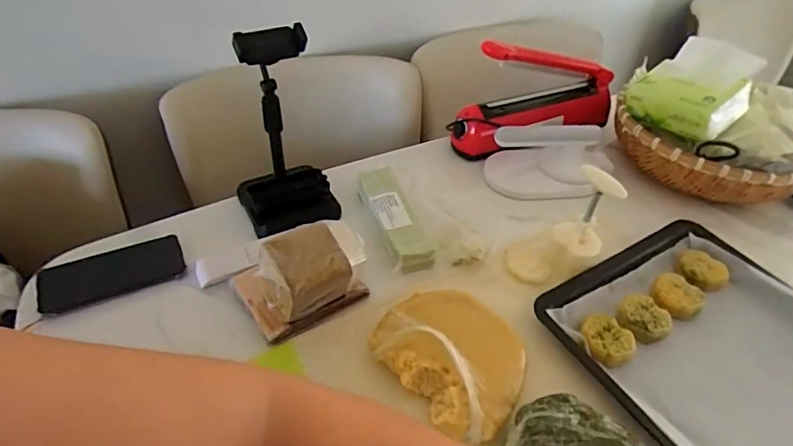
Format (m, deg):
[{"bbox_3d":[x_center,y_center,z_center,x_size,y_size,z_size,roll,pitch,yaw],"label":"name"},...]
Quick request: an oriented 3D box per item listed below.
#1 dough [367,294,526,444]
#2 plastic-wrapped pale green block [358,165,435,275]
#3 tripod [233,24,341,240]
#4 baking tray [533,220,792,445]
[{"bbox_3d":[0.062,0.135,0.532,0.131,0.036,0.167,-27,51,-28],"label":"dough"},{"bbox_3d":[-0.007,-0.009,0.693,0.058,0.034,0.179,-14,46,-18],"label":"plastic-wrapped pale green block"},{"bbox_3d":[-0.151,-0.113,0.648,0.121,0.257,0.080,-16,47,-19],"label":"tripod"},{"bbox_3d":[0.393,0.168,0.549,0.301,0.037,0.385,-22,49,-24],"label":"baking tray"}]

